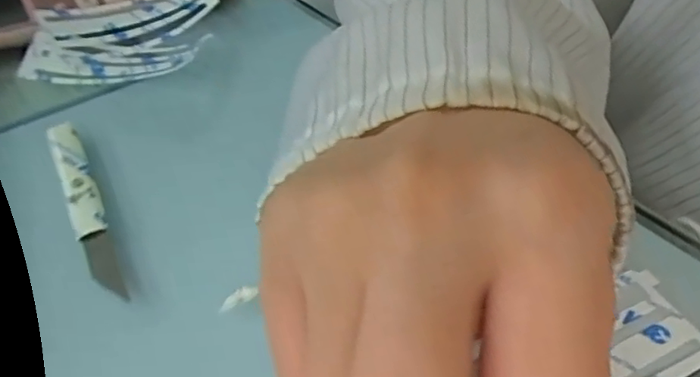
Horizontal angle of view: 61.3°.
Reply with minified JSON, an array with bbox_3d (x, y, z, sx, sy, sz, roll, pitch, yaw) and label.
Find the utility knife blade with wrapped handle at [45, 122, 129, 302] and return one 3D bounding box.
[{"bbox_3d":[-0.103,0.005,0.230,0.012,0.011,0.101,-21,46,-20],"label":"utility knife blade with wrapped handle"}]

